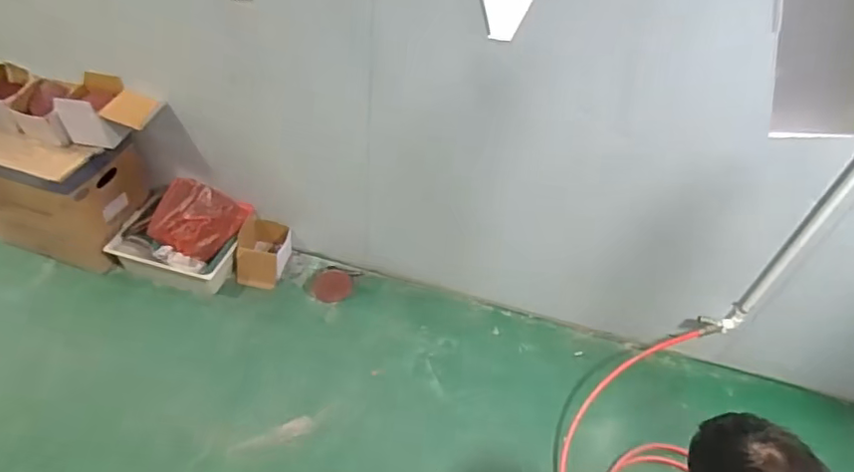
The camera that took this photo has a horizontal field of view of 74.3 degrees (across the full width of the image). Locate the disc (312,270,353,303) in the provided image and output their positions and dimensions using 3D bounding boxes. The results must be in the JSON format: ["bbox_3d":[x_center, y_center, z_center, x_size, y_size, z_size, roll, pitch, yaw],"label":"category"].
[{"bbox_3d":[-0.293,0.155,1.745,0.122,0.024,0.097,7,78,5],"label":"disc"}]

